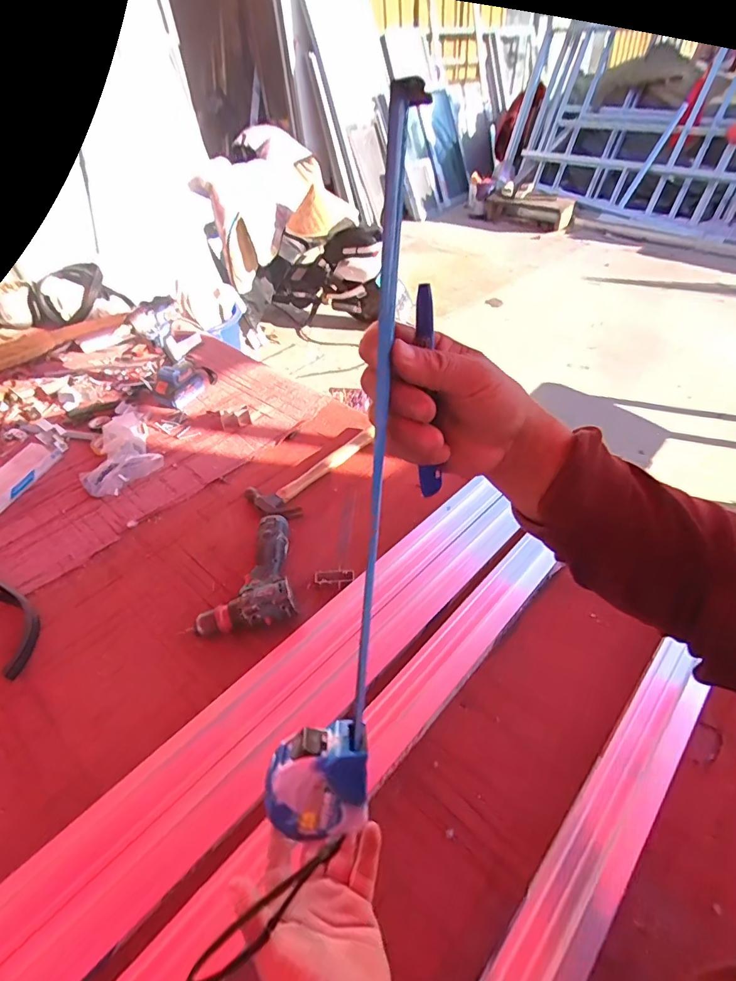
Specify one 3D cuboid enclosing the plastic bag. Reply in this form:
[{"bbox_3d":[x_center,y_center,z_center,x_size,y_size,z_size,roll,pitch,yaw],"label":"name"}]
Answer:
[{"bbox_3d":[-0.558,-0.100,1.023,0.158,0.061,0.276,-23,48,-22],"label":"plastic bag"}]

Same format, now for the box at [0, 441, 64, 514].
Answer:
[{"bbox_3d":[-0.738,-0.033,0.971,0.077,0.031,0.190,12,46,12],"label":"box"}]

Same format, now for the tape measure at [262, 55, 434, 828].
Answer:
[{"bbox_3d":[-0.008,0.013,0.269,0.061,0.428,0.043,10,14,10],"label":"tape measure"}]

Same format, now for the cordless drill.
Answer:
[{"bbox_3d":[-0.205,0.136,0.776,0.154,0.057,0.202,-8,44,-8],"label":"cordless drill"}]

